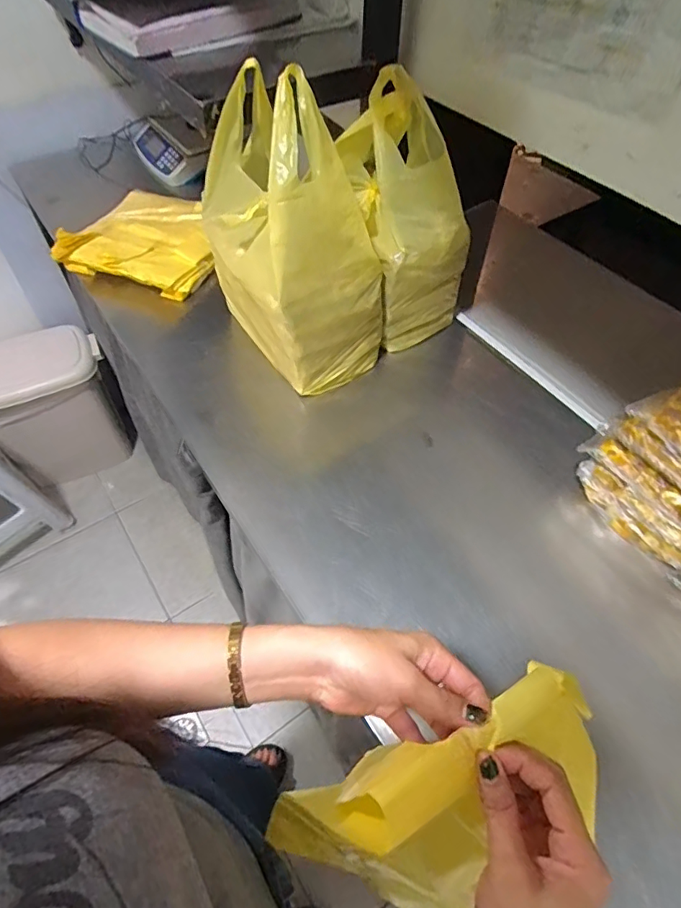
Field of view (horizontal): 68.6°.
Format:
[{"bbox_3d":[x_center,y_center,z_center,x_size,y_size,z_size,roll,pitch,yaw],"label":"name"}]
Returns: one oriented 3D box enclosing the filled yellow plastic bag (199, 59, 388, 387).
[{"bbox_3d":[-0.060,-0.282,0.649,0.177,0.329,0.229,-19,56,-14],"label":"filled yellow plastic bag"}]

